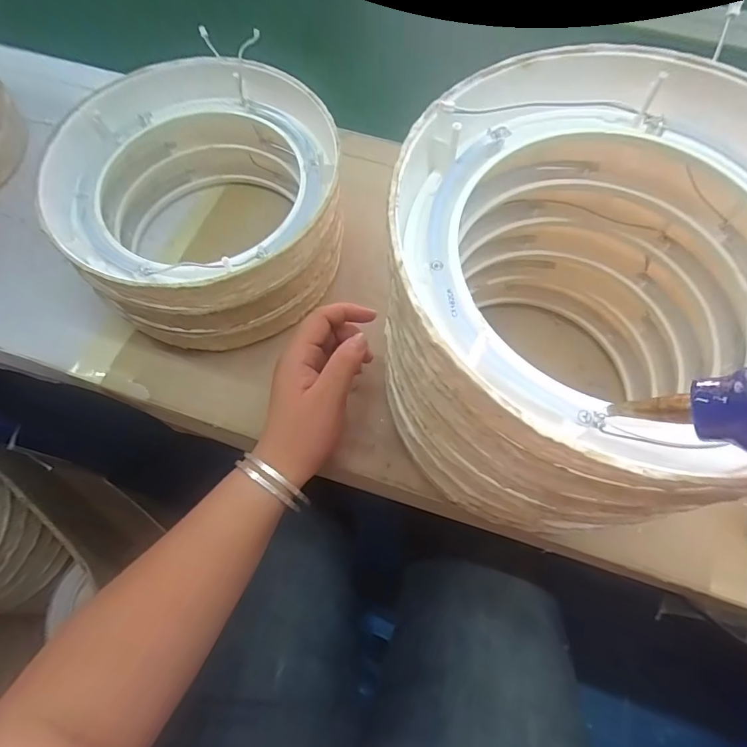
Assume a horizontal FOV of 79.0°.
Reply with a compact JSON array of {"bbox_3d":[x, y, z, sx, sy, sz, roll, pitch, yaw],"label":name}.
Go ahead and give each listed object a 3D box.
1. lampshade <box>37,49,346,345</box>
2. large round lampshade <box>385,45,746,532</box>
[{"bbox_3d":[-0.122,-0.129,0.352,0.185,0.107,0.193,0,65,0],"label":"lampshade"},{"bbox_3d":[0.117,-0.022,0.269,0.210,0.194,0.207,0,65,0],"label":"large round lampshade"}]

